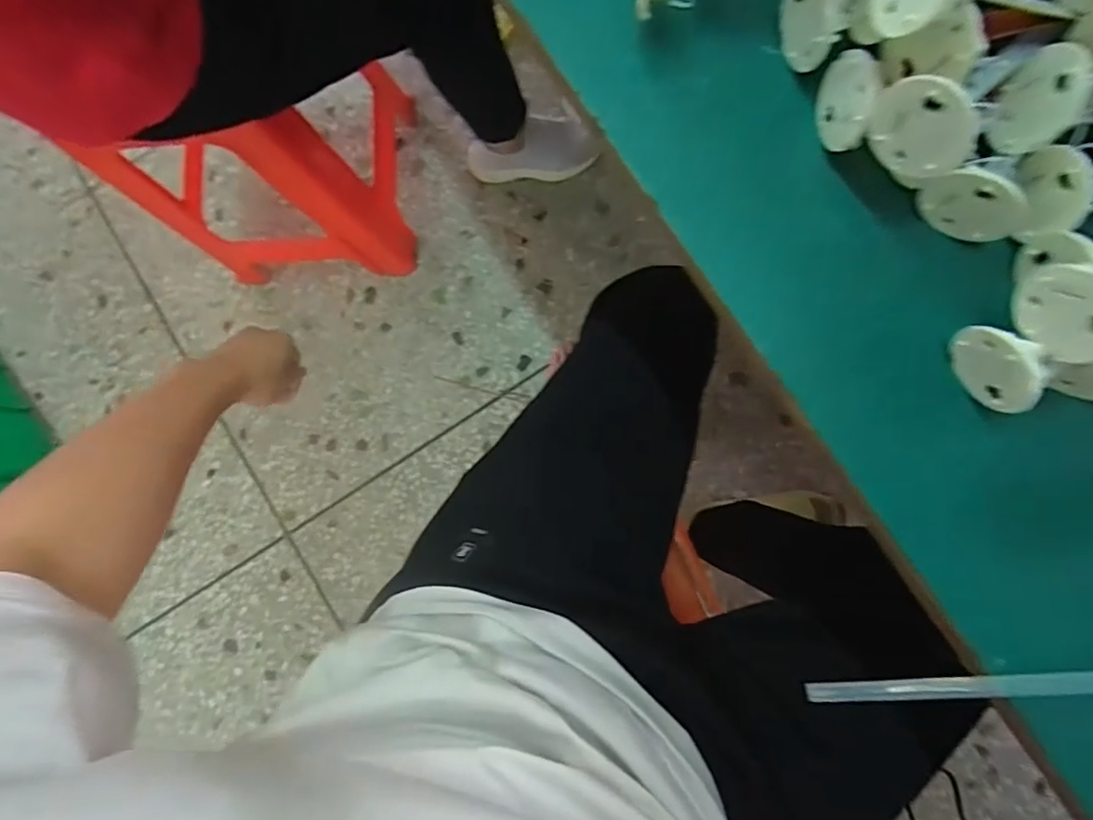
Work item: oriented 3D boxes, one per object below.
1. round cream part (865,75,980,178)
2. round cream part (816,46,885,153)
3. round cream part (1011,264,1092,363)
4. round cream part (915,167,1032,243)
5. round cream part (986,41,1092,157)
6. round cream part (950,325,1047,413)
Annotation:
[{"bbox_3d":[0.147,-0.110,0.218,0.004,0.040,0.038,-34,101,-11],"label":"round cream part"},{"bbox_3d":[0.133,-0.138,0.246,0.010,0.037,0.038,-1,86,5],"label":"round cream part"},{"bbox_3d":[0.200,-0.037,0.212,0.008,0.039,0.038,-19,84,4],"label":"round cream part"},{"bbox_3d":[0.183,-0.088,0.239,0.039,0.036,0.008,36,90,7],"label":"round cream part"},{"bbox_3d":[0.201,-0.126,0.227,0.006,0.038,0.034,-5,73,-20],"label":"round cream part"},{"bbox_3d":[0.193,-0.020,0.232,0.017,0.036,0.038,-24,84,3],"label":"round cream part"}]

